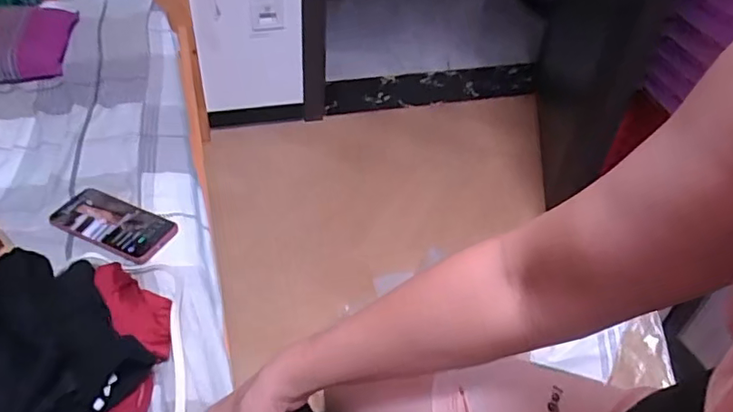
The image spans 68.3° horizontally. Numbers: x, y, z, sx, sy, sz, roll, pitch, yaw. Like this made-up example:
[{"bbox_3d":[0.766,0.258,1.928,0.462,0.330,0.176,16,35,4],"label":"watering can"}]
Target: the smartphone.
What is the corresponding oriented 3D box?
[{"bbox_3d":[-0.347,0.022,0.736,0.170,0.006,0.081,20,43,16],"label":"smartphone"}]

